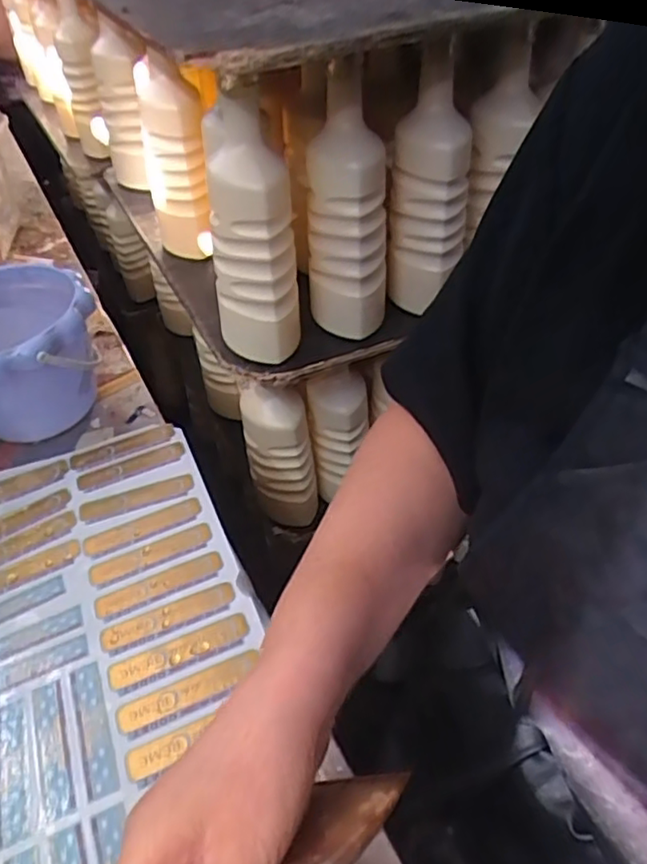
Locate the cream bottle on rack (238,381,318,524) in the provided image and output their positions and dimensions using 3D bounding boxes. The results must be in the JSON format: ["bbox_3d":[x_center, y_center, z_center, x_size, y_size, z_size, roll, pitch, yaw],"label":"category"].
[{"bbox_3d":[-0.053,0.034,0.764,0.070,0.210,0.064,-13,44,-10],"label":"cream bottle on rack"}]

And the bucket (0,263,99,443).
[{"bbox_3d":[-0.275,-0.060,0.574,0.153,0.120,0.141,-4,45,4],"label":"bucket"}]

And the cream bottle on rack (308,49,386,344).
[{"bbox_3d":[0.019,-0.198,0.575,0.074,0.223,0.075,-12,45,-4],"label":"cream bottle on rack"}]

